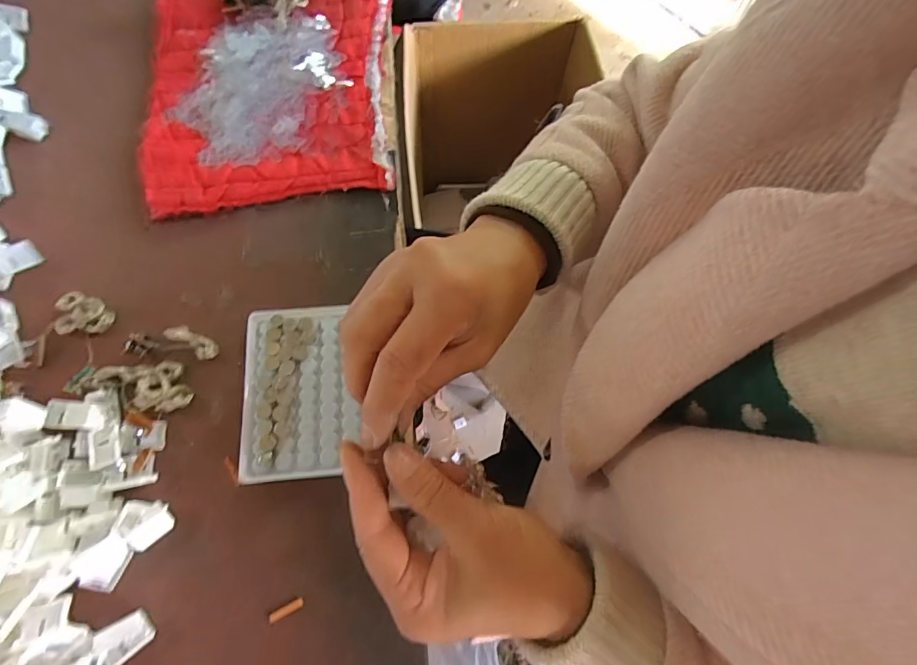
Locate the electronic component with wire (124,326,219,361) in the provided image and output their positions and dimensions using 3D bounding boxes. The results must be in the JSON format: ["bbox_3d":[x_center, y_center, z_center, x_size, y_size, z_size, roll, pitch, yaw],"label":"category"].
[{"bbox_3d":[-0.222,0.007,0.361,0.072,0.019,0.023,4,69,-2],"label":"electronic component with wire"}]

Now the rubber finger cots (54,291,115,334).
[{"bbox_3d":[-0.294,-0.017,0.369,0.040,0.011,0.034,-2,70,-4],"label":"rubber finger cots"}]

